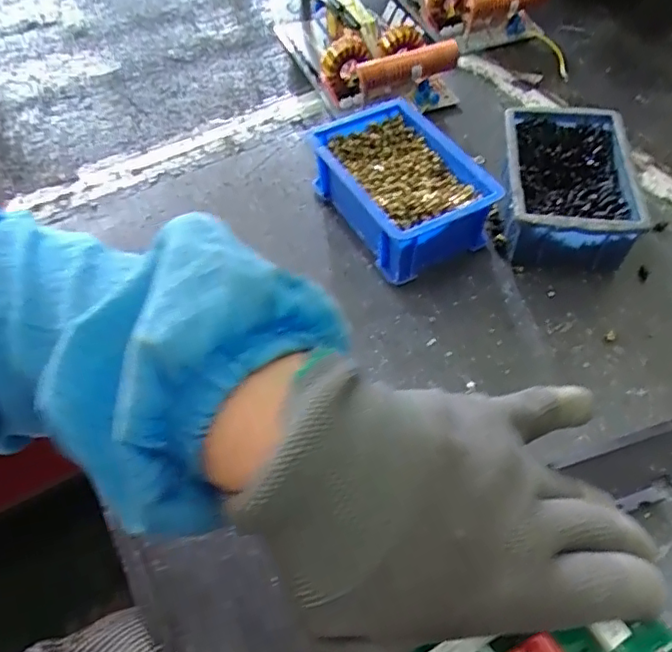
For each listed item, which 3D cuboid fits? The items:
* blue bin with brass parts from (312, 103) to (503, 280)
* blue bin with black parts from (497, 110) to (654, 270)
[{"bbox_3d":[0.051,-0.111,0.464,0.108,0.053,0.152,-20,56,-15],"label":"blue bin with brass parts"},{"bbox_3d":[0.182,-0.112,0.463,0.097,0.053,0.148,7,53,5],"label":"blue bin with black parts"}]

